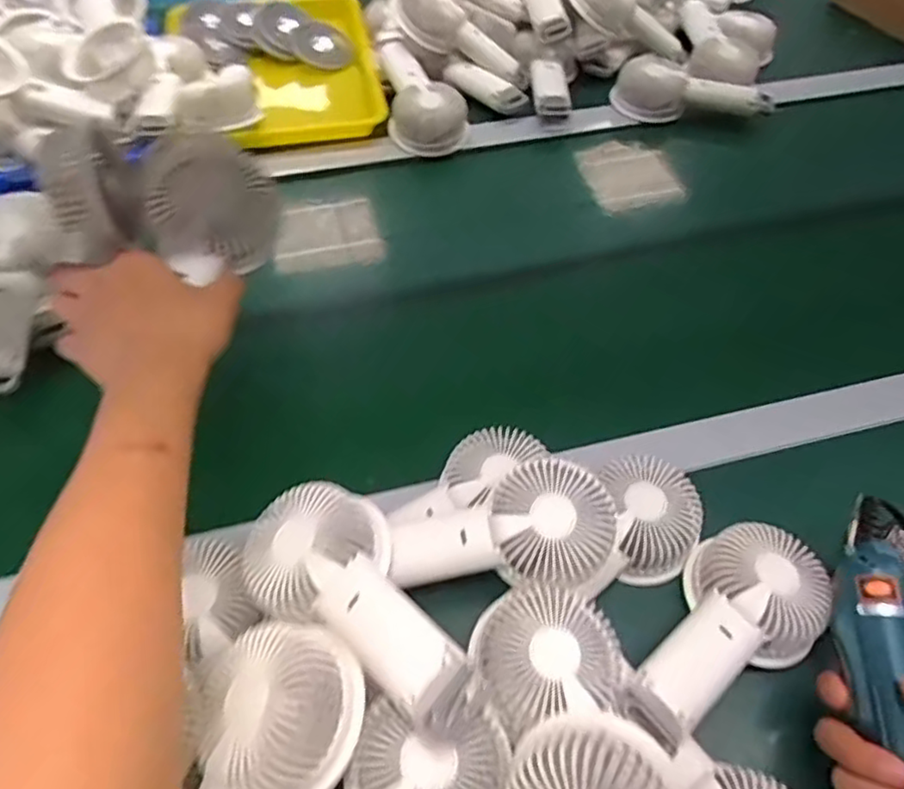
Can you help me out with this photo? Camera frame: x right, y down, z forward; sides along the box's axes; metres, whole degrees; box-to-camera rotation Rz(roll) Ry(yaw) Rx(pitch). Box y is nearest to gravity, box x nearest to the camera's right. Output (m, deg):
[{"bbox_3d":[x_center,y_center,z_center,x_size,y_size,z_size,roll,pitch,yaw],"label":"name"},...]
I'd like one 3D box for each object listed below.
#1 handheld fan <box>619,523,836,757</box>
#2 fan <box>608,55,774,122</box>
[{"bbox_3d":[0.170,0.148,0.410,0.175,0.040,0.083,-38,64,-24],"label":"handheld fan"},{"bbox_3d":[0.295,-0.366,0.795,0.197,0.046,0.063,4,55,1],"label":"fan"}]

